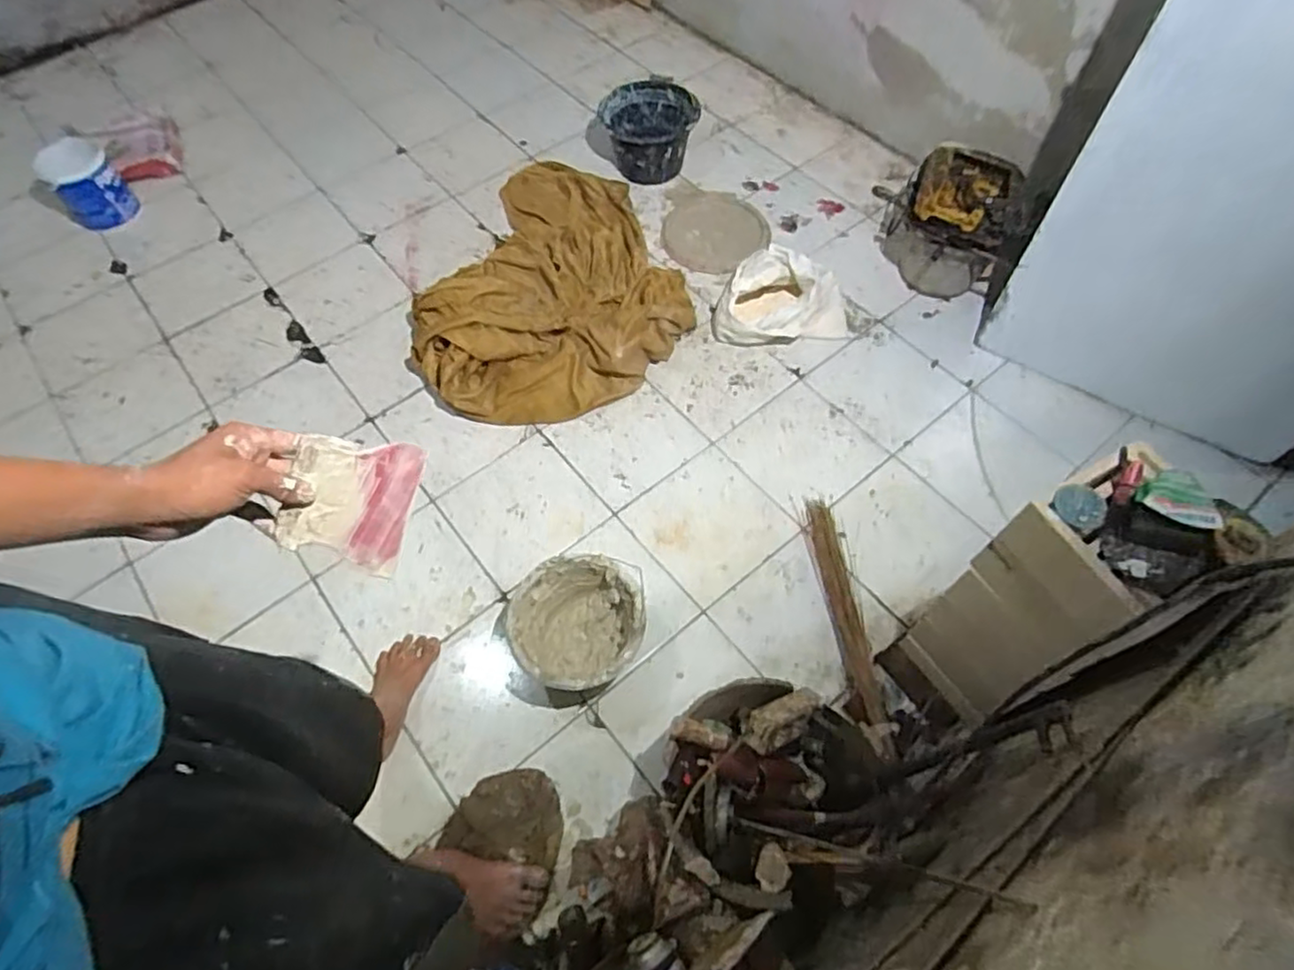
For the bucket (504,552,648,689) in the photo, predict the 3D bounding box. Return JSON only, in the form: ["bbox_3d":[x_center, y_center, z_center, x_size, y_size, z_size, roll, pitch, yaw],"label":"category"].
[{"bbox_3d":[-0.129,0.284,1.321,0.239,0.174,0.238,-1,61,1],"label":"bucket"}]

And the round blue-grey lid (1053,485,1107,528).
[{"bbox_3d":[0.547,0.027,0.857,0.051,0.019,0.058,-30,64,-14],"label":"round blue-grey lid"}]

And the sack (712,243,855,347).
[{"bbox_3d":[0.349,-0.486,1.766,0.366,0.144,0.242,-7,61,-2],"label":"sack"}]

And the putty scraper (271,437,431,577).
[{"bbox_3d":[-0.264,0.014,0.608,0.015,0.105,0.115,11,86,50],"label":"putty scraper"}]

